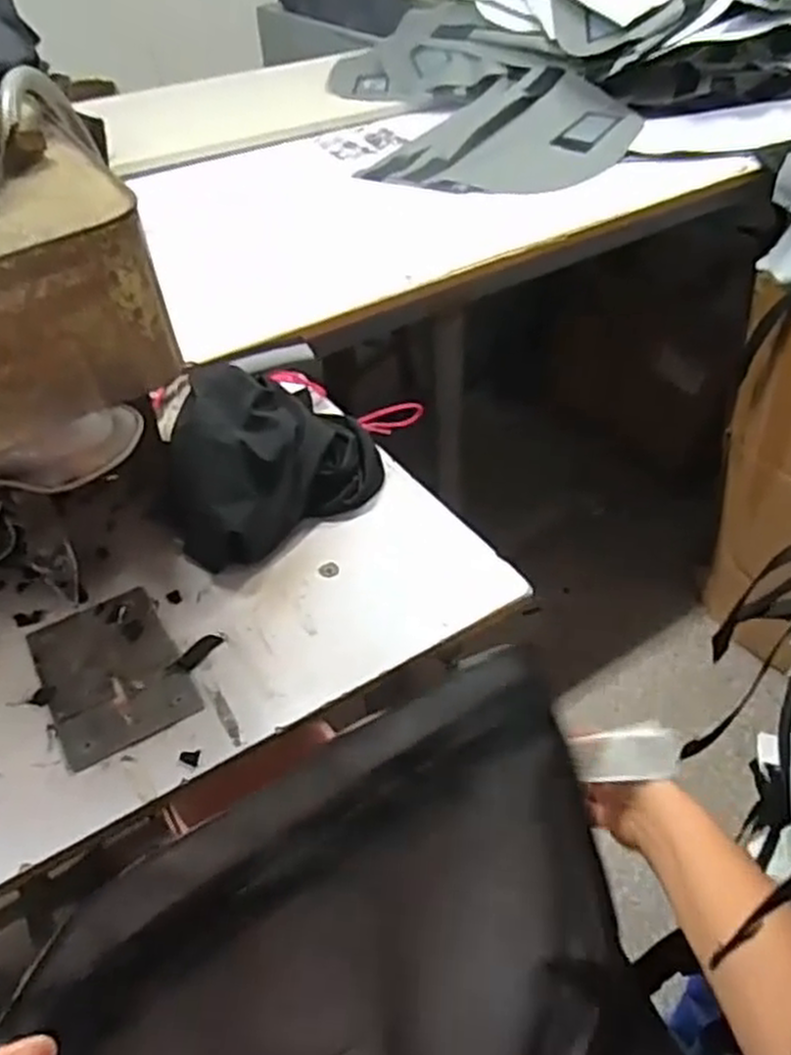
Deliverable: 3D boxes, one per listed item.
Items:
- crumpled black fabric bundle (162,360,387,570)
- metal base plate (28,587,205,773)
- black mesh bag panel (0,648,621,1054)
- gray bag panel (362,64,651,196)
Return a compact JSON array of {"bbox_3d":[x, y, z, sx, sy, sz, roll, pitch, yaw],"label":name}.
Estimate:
[{"bbox_3d":[-0.114,-0.066,0.688,0.196,0.097,0.140,-32,49,-27],"label":"crumpled black fabric bundle"},{"bbox_3d":[-0.210,0.105,0.578,0.093,0.004,0.141,-24,46,-20],"label":"metal base plate"},{"bbox_3d":[-0.002,0.248,0.434,0.337,0.028,0.245,-23,82,-33],"label":"black mesh bag panel"},{"bbox_3d":[0.183,-0.612,1.206,0.326,0.062,0.371,24,49,27],"label":"gray bag panel"}]

